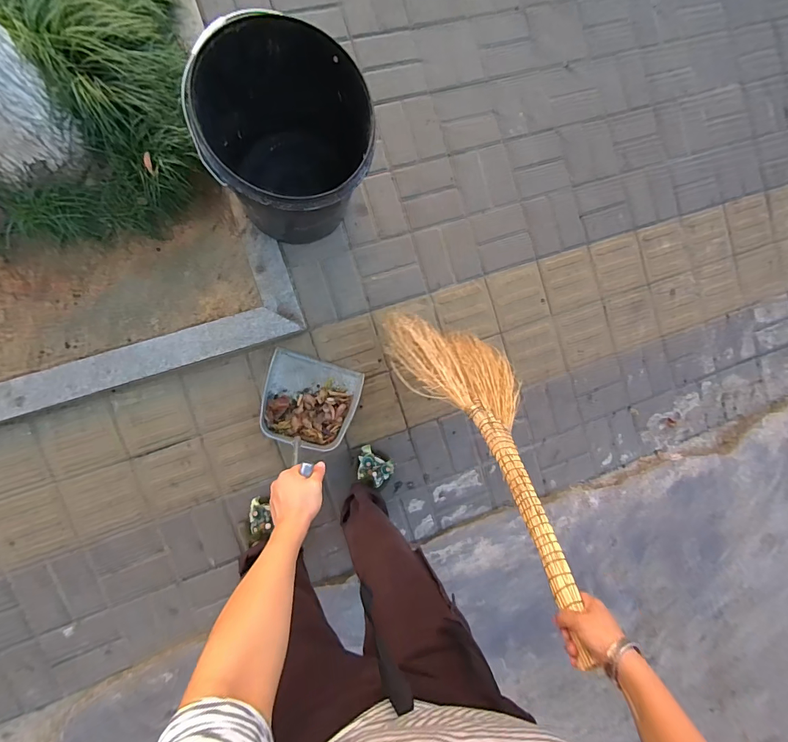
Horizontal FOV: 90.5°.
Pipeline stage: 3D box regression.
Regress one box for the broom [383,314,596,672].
[{"bbox_3d":[0.211,0.093,0.847,0.271,0.724,0.125,-17,134,-8],"label":"broom"}]

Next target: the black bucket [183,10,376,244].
[{"bbox_3d":[-0.256,-0.534,0.974,0.362,0.402,0.357,-1,93,-11],"label":"black bucket"}]

